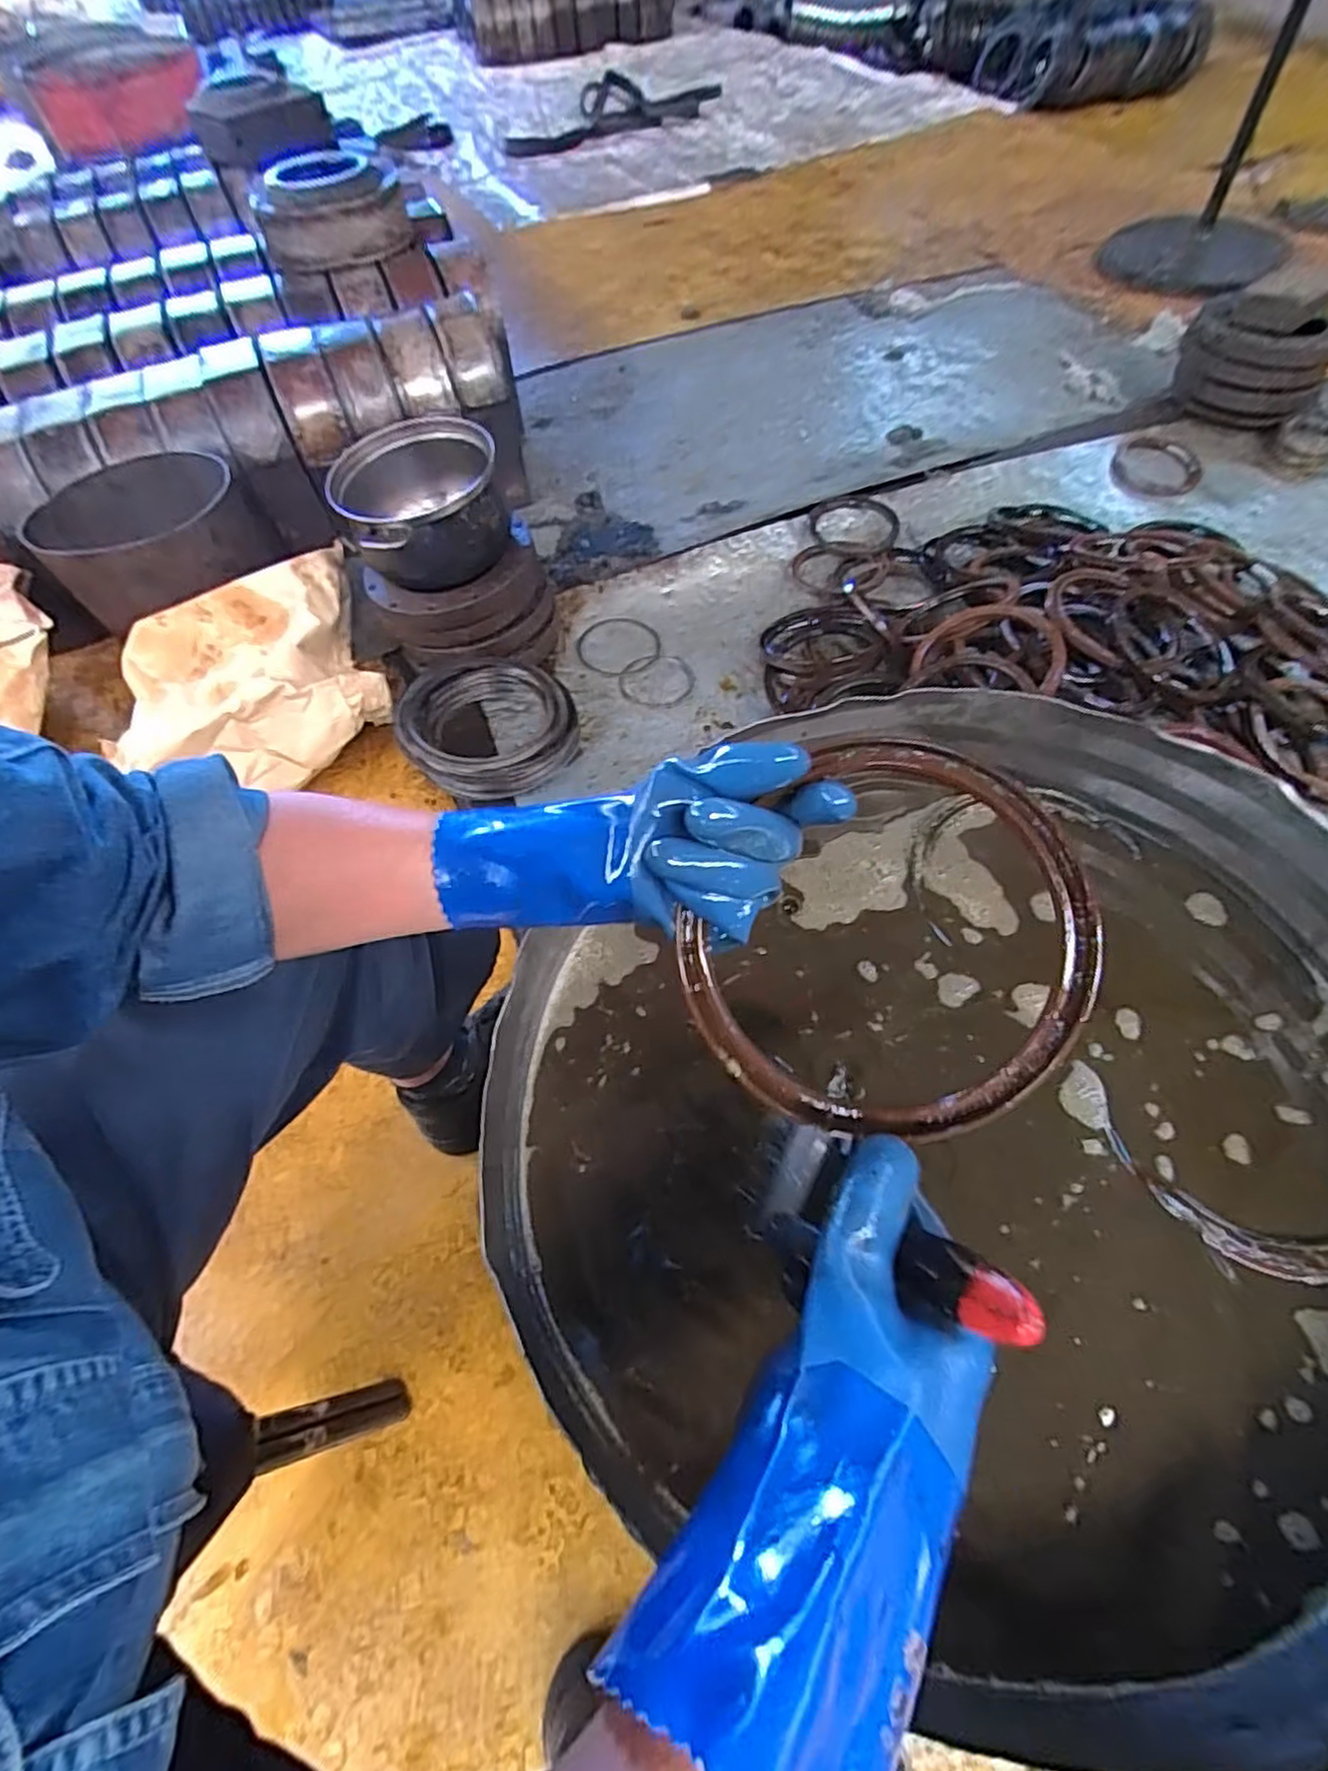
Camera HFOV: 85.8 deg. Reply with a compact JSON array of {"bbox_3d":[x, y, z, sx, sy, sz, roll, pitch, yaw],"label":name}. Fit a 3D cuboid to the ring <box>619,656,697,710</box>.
[{"bbox_3d":[-0.008,-0.297,1.042,0.112,0.006,0.100,-10,64,-7],"label":"ring"}]

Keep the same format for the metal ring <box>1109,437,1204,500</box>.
[{"bbox_3d":[0.922,-0.783,1.333,0.147,0.028,0.183,34,67,22],"label":"metal ring"}]

